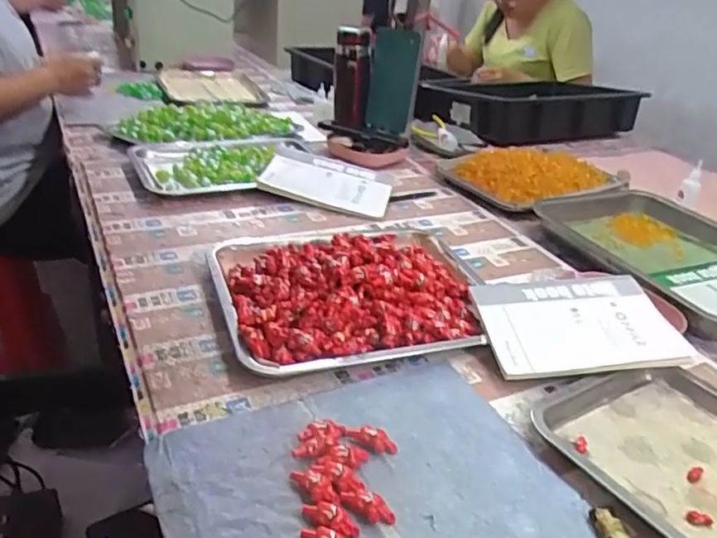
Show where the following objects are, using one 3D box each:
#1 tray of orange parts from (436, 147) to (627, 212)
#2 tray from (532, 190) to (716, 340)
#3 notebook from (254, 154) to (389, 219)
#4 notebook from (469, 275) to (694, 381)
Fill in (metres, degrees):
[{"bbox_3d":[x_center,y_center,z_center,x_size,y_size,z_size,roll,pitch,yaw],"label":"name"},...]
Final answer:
[{"bbox_3d":[0.329,-0.177,1.140,0.315,0.046,0.237,-12,35,-31],"label":"tray of orange parts"},{"bbox_3d":[0.466,-0.026,0.885,0.305,0.041,0.368,-9,33,-26],"label":"tray"},{"bbox_3d":[-0.057,-0.138,0.993,0.215,0.024,0.121,15,30,13],"label":"notebook"},{"bbox_3d":[0.230,0.057,0.652,0.191,0.011,0.147,-4,39,-1],"label":"notebook"}]

